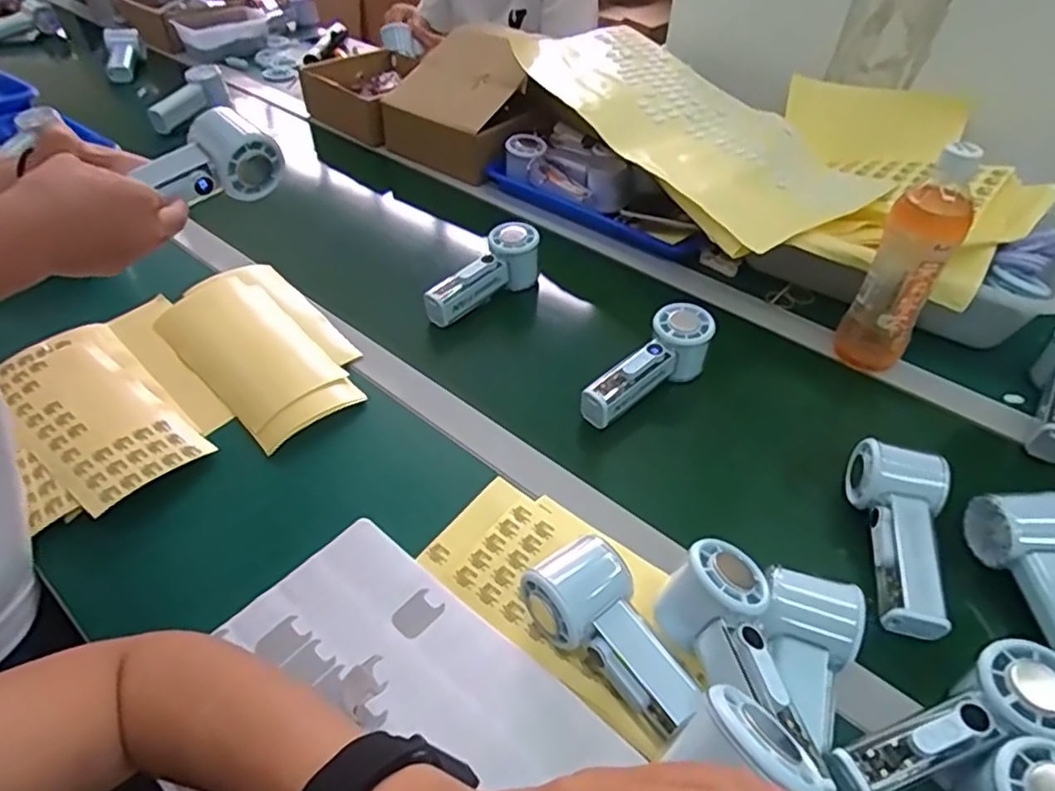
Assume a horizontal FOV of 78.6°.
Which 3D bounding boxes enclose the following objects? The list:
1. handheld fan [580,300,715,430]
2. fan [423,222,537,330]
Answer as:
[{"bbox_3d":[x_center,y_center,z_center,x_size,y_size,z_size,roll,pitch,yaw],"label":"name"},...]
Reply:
[{"bbox_3d":[0.115,-0.024,0.621,0.158,0.051,0.050,-38,56,-17],"label":"handheld fan"},{"bbox_3d":[-0.051,-0.131,0.730,0.154,0.062,0.047,-40,57,-19],"label":"fan"}]

